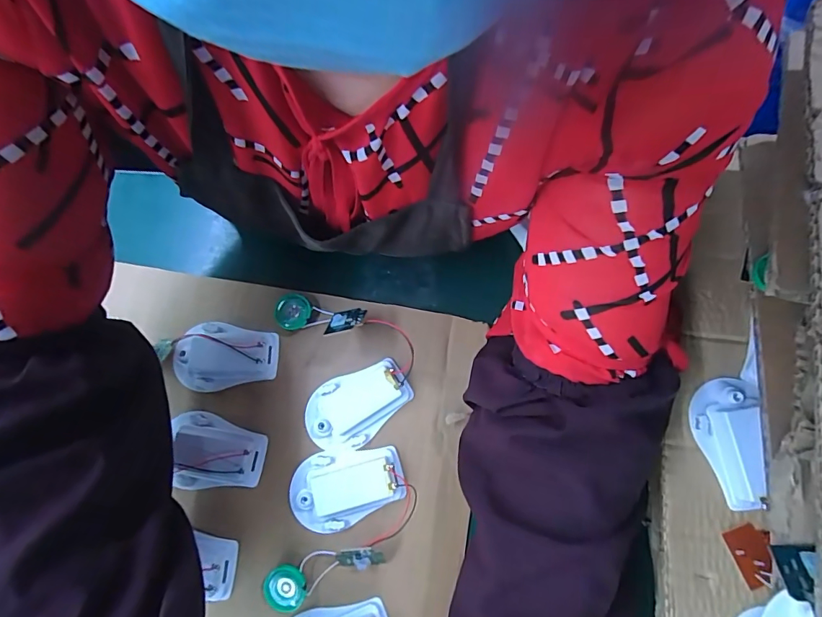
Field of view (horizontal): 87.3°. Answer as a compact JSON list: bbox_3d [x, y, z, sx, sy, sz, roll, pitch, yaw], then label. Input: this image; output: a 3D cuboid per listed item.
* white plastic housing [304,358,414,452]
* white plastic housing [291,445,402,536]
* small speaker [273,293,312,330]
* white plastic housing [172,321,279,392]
[{"bbox_3d":[-0.040,0.072,0.320,0.081,0.017,0.053,-27,79,-7],"label":"white plastic housing"},{"bbox_3d":[-0.046,0.126,0.304,0.080,0.017,0.053,-13,77,-4],"label":"white plastic housing"},{"bbox_3d":[-0.094,0.002,0.343,0.029,0.004,0.028,0,77,-1],"label":"small speaker"},{"bbox_3d":[-0.143,0.036,0.330,0.076,0.019,0.051,0,77,-1],"label":"white plastic housing"}]

